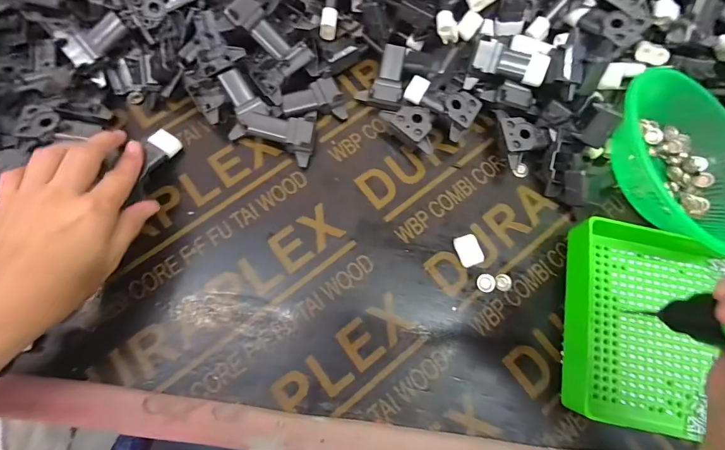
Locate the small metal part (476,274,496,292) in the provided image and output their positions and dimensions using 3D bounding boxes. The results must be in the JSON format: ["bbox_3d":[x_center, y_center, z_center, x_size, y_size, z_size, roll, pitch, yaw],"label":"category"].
[{"bbox_3d":[0.105,0.049,0.305,0.016,0.004,0.015,14,75,2],"label":"small metal part"}]

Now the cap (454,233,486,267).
[{"bbox_3d":[0.091,0.022,0.310,0.019,0.010,0.027,-19,76,-7],"label":"cap"}]

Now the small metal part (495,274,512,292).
[{"bbox_3d":[0.121,0.049,0.306,0.014,0.004,0.014,0,75,-2],"label":"small metal part"}]

